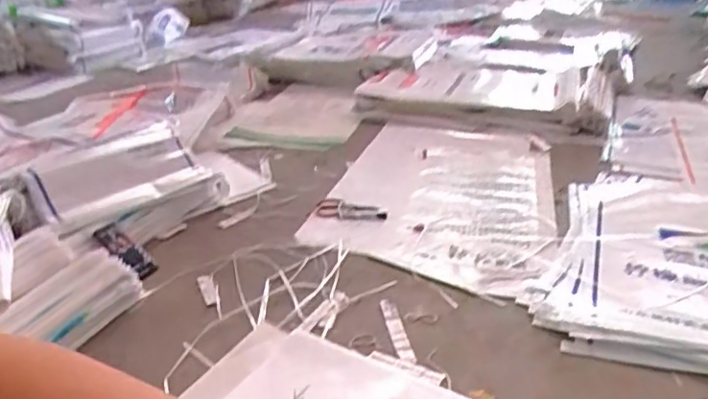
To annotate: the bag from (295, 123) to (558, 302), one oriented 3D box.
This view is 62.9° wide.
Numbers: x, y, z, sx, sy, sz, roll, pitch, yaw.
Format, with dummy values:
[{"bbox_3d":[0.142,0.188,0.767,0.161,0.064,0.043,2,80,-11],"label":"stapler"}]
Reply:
[{"bbox_3d":[0.270,-0.050,1.794,0.671,0.064,1.027,6,29,16],"label":"bag"}]

